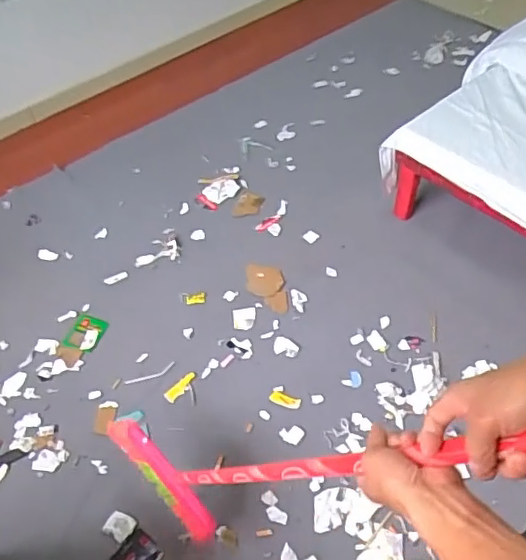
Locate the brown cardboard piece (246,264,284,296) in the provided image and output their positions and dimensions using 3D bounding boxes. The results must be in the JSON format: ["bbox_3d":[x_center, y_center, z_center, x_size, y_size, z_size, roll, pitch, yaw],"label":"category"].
[{"bbox_3d":[0.005,-0.003,1.806,0.113,0.013,0.133,-6,46,2],"label":"brown cardboard piece"}]

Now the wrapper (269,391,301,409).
[{"bbox_3d":[0.060,0.324,1.532,0.085,0.008,0.035,16,52,18],"label":"wrapper"}]

